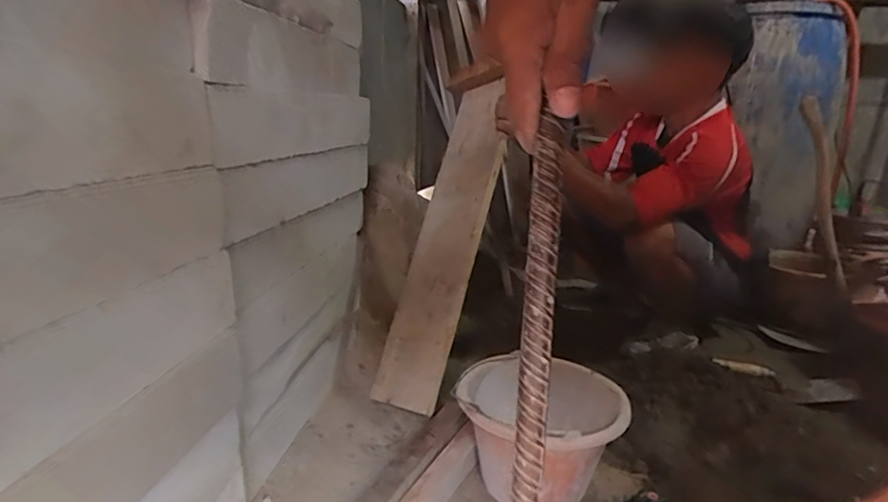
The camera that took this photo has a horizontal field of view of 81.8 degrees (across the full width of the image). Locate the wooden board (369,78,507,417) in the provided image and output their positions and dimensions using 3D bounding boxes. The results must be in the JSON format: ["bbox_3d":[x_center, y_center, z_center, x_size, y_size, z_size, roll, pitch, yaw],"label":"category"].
[{"bbox_3d":[0.009,-0.039,1.091,0.182,0.723,0.015,0,-22,45],"label":"wooden board"}]

